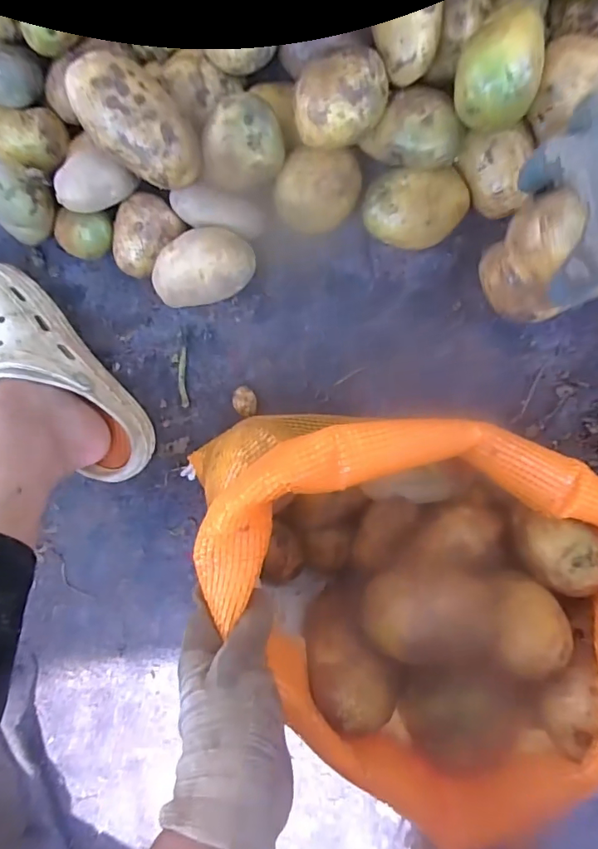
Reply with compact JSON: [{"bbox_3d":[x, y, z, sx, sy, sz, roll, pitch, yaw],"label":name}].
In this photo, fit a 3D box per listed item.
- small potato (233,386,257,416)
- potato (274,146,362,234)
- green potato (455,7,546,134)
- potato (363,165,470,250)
[{"bbox_3d":[-0.053,-0.024,0.485,0.021,0.019,0.029,0,93,9],"label":"small potato"},{"bbox_3d":[0.018,-0.209,0.442,0.075,0.060,0.060,-2,93,9],"label":"potato"},{"bbox_3d":[0.143,-0.253,0.346,0.056,0.044,0.065,4,93,9],"label":"green potato"},{"bbox_3d":[0.104,-0.190,0.434,0.086,0.053,0.060,2,93,9],"label":"potato"}]

